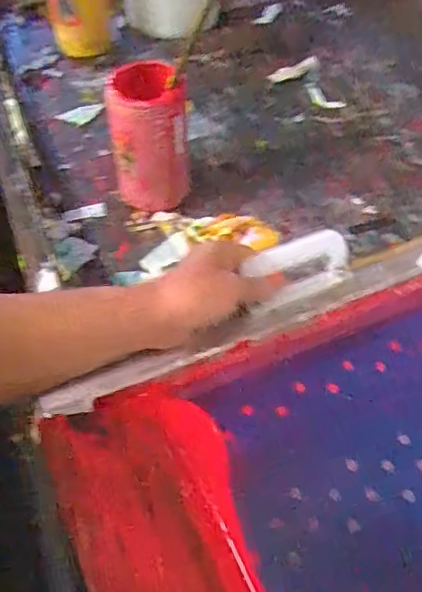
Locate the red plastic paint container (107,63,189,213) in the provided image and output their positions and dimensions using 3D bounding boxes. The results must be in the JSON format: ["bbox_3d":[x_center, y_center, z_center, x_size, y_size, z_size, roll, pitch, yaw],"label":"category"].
[{"bbox_3d":[-0.075,-0.188,0.704,0.093,0.186,0.078,-4,52,-3],"label":"red plastic paint container"}]

